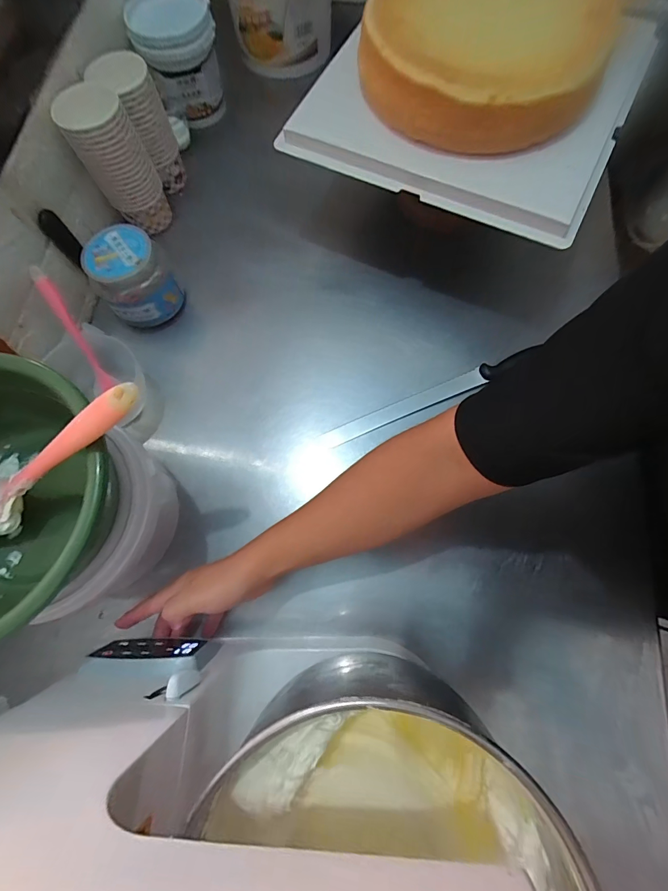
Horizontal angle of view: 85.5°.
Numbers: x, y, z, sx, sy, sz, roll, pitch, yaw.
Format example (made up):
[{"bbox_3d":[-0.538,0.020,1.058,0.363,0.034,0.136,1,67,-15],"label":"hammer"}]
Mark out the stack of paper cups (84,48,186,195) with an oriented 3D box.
[{"bbox_3d":[-0.283,-0.471,0.534,0.074,0.152,0.090,20,75,7],"label":"stack of paper cups"}]

